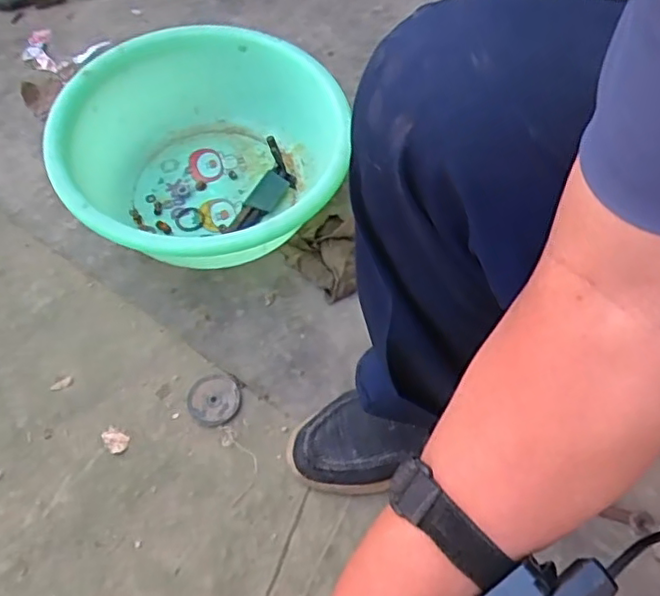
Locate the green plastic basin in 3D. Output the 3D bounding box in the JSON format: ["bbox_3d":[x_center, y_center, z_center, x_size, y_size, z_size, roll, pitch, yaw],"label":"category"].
[{"bbox_3d":[-0.155,-0.166,0.766,0.318,0.154,0.314,0,61,-1],"label":"green plastic basin"}]

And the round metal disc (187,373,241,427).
[{"bbox_3d":[-0.130,0.114,0.695,0.058,0.010,0.059,0,61,-1],"label":"round metal disc"}]

